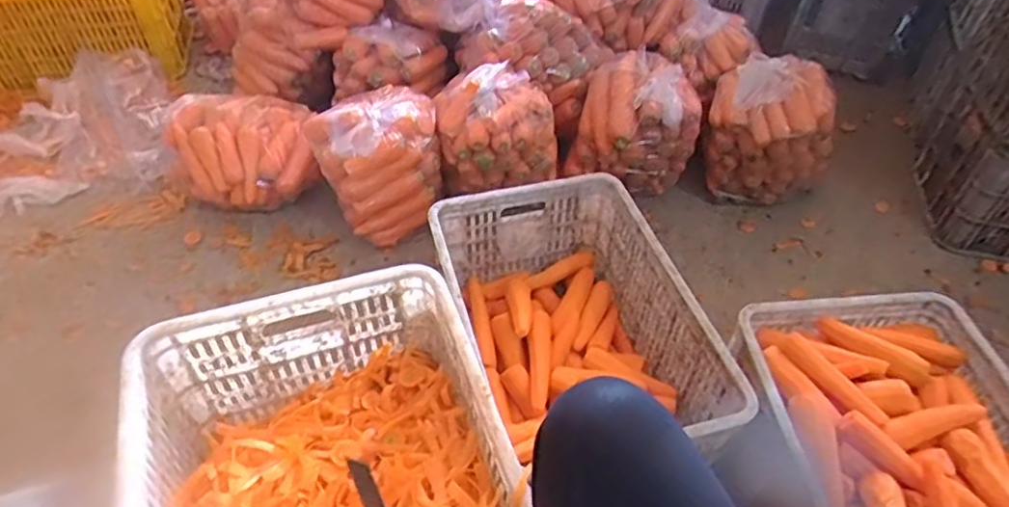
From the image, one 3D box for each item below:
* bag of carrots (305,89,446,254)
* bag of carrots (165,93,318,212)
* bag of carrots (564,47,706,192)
[{"bbox_3d":[-0.251,-0.188,1.331,0.249,0.260,0.203,-26,53,-24],"label":"bag of carrots"},{"bbox_3d":[-0.583,-0.218,1.428,0.317,0.188,0.206,-6,48,-7],"label":"bag of carrots"},{"bbox_3d":[0.299,-0.289,1.424,0.267,0.246,0.227,14,48,11],"label":"bag of carrots"}]

